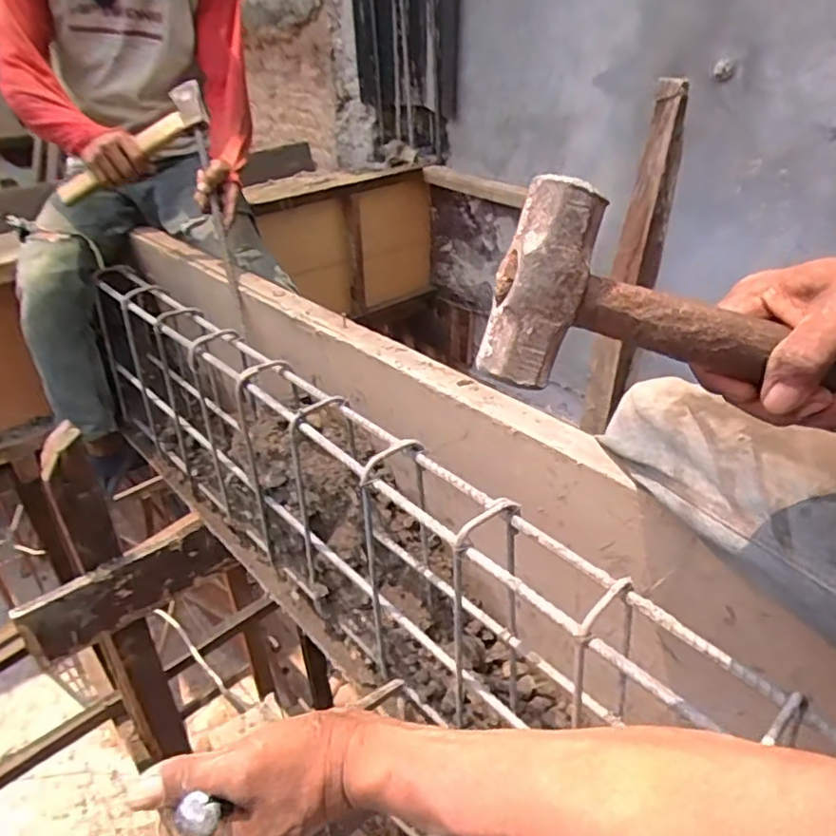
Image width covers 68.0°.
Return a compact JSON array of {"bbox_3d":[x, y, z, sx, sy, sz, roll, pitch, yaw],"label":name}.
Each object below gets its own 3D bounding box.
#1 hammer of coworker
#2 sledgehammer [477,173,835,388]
[{"bbox_3d":[-0.520,-0.478,1.103,0.321,0.058,0.082,-28,32,13],"label":"hammer of coworker"},{"bbox_3d":[0.186,-0.034,0.323,0.301,0.089,0.037,13,32,-11],"label":"sledgehammer"}]

